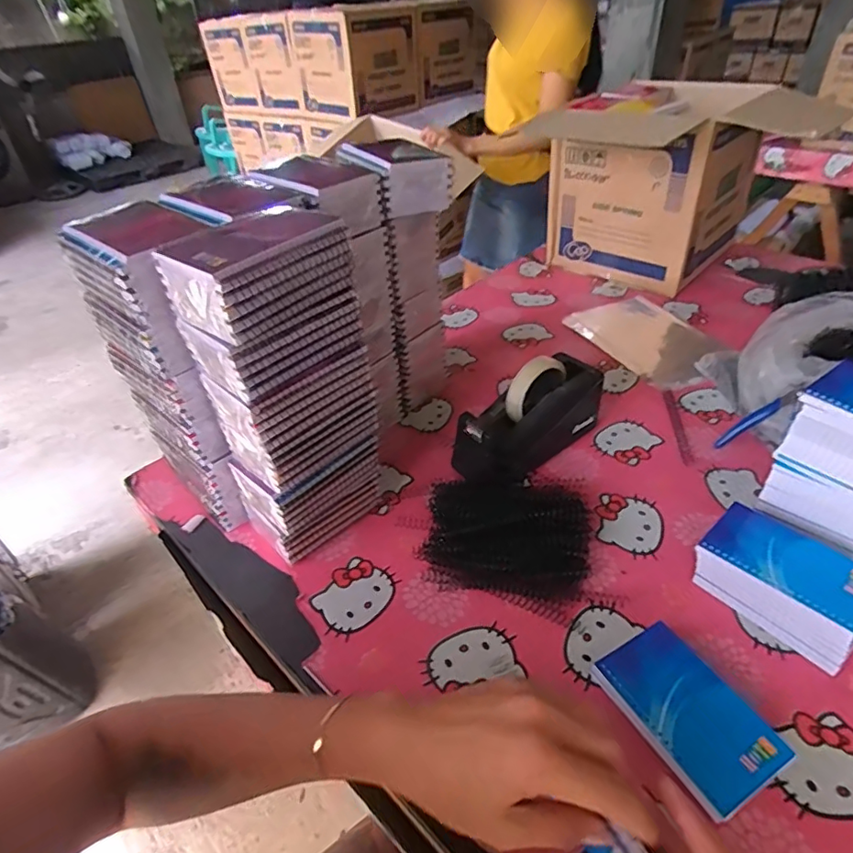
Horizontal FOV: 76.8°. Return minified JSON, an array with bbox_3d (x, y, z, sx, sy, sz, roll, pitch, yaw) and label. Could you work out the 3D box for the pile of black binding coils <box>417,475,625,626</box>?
[{"bbox_3d":[0.091,0.115,0.573,0.193,0.046,0.156,6,40,12],"label":"pile of black binding coils"}]

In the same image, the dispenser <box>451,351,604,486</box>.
[{"bbox_3d":[0.124,-0.007,0.664,0.085,0.118,0.214,30,50,35],"label":"dispenser"}]

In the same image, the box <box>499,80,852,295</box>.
[{"bbox_3d":[0.443,-0.469,1.055,0.302,0.282,0.290,29,50,34],"label":"box"}]

